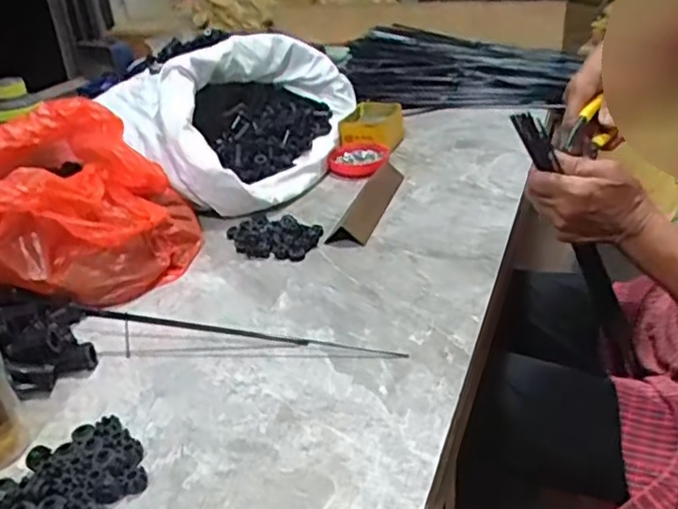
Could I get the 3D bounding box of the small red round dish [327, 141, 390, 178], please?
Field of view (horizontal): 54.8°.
[{"bbox_3d":[0.030,-0.143,0.993,0.089,0.031,0.080,1,29,8],"label":"small red round dish"}]

